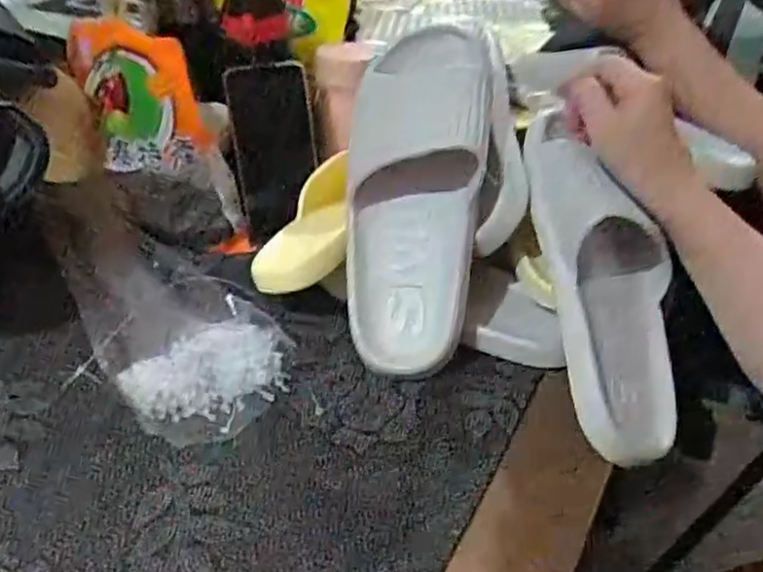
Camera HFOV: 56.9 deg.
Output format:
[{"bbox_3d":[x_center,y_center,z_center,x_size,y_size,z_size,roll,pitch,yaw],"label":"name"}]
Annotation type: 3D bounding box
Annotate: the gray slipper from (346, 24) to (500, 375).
[{"bbox_3d":[0.028,-0.078,0.539,0.113,0.283,0.069,6,0,8],"label":"gray slipper"}]

